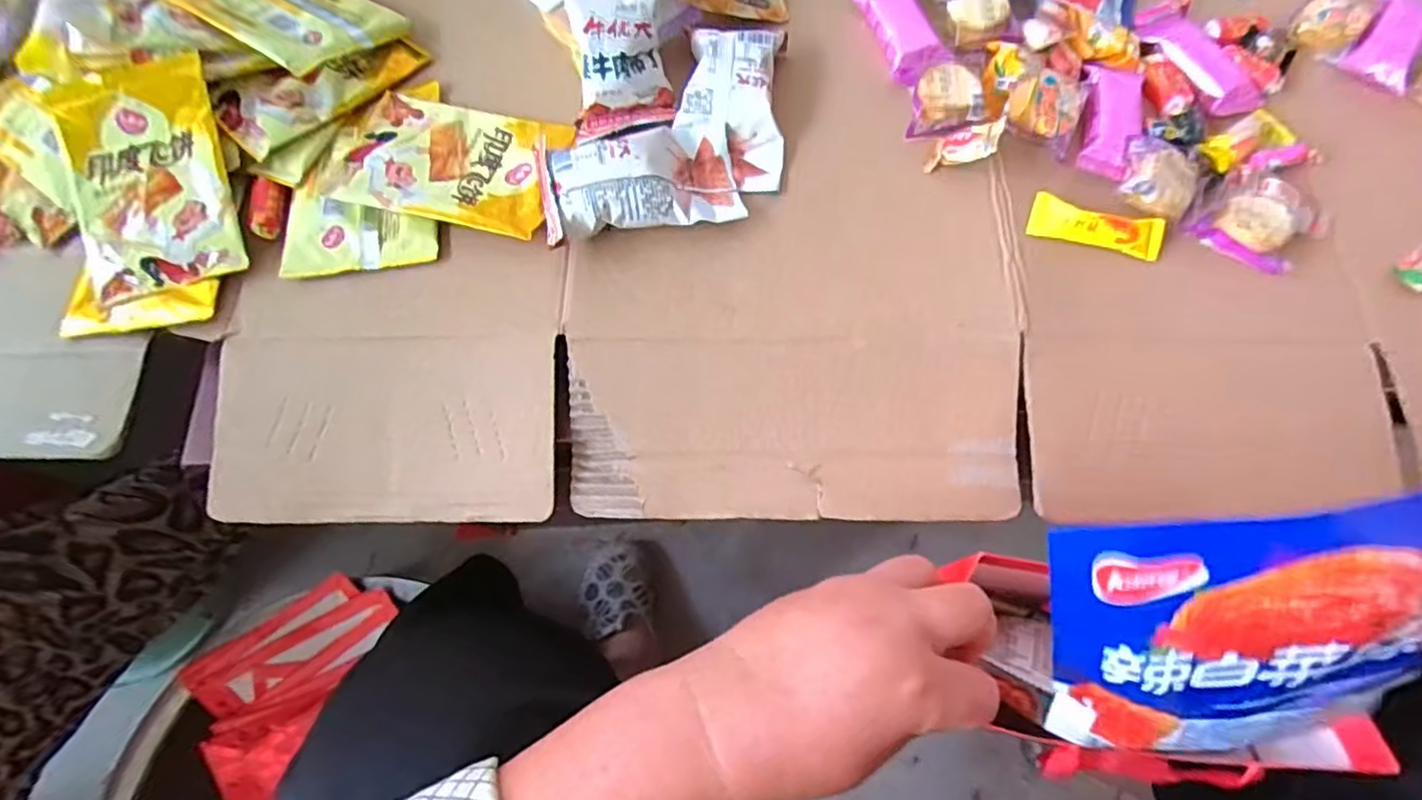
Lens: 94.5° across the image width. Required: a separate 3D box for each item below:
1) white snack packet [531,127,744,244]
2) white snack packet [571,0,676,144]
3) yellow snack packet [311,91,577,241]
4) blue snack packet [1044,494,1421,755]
[{"bbox_3d":[-0.046,-0.144,0.429,0.123,0.034,0.070,-12,69,-2],"label":"white snack packet"},{"bbox_3d":[-0.065,-0.250,0.441,0.076,0.037,0.138,-1,105,2],"label":"white snack packet"},{"bbox_3d":[-0.185,-0.167,0.451,0.165,0.012,0.103,9,69,6],"label":"yellow snack packet"},{"bbox_3d":[0.170,0.078,0.209,0.112,0.141,0.018,-10,38,16],"label":"blue snack packet"}]

